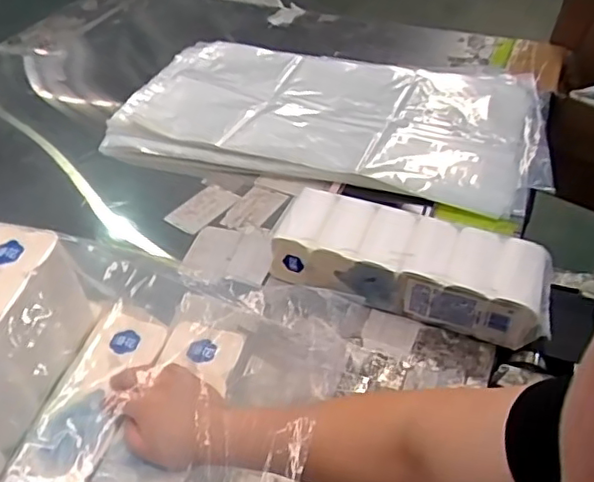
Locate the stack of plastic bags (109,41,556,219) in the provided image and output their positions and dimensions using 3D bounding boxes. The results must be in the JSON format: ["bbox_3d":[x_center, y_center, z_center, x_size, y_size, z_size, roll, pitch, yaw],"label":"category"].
[{"bbox_3d":[0.089,-0.292,1.308,0.881,0.055,0.525,11,44,13],"label":"stack of plastic bags"}]

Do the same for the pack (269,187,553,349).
[{"bbox_3d":[0.170,0.032,0.899,0.393,0.101,0.134,16,46,18],"label":"pack"}]

